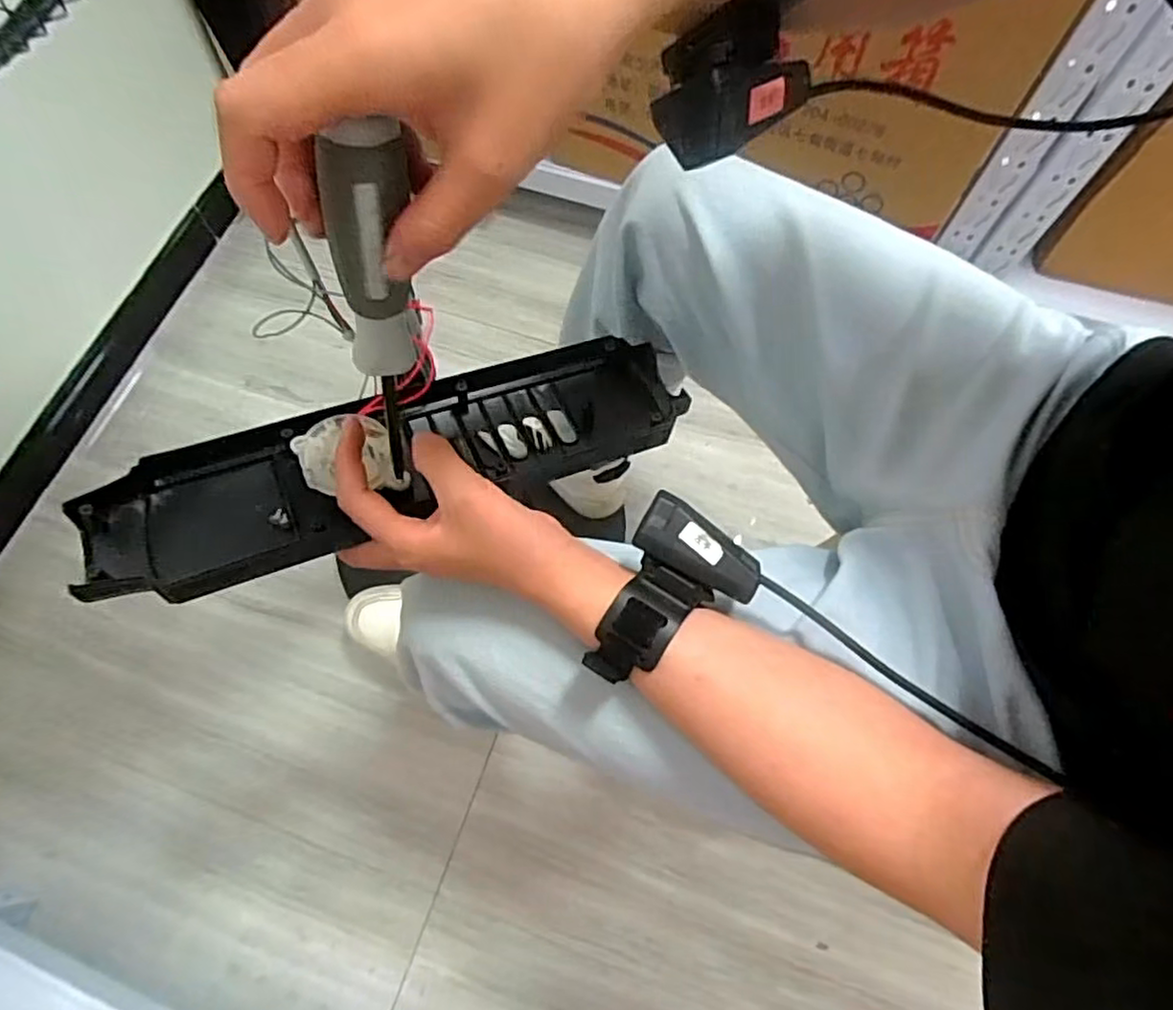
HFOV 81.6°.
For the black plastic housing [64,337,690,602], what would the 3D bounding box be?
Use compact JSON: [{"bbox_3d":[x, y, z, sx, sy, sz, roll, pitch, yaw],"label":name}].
[{"bbox_3d":[-0.109,-0.032,0.419,0.353,0.042,0.093,-19,69,-20],"label":"black plastic housing"}]

